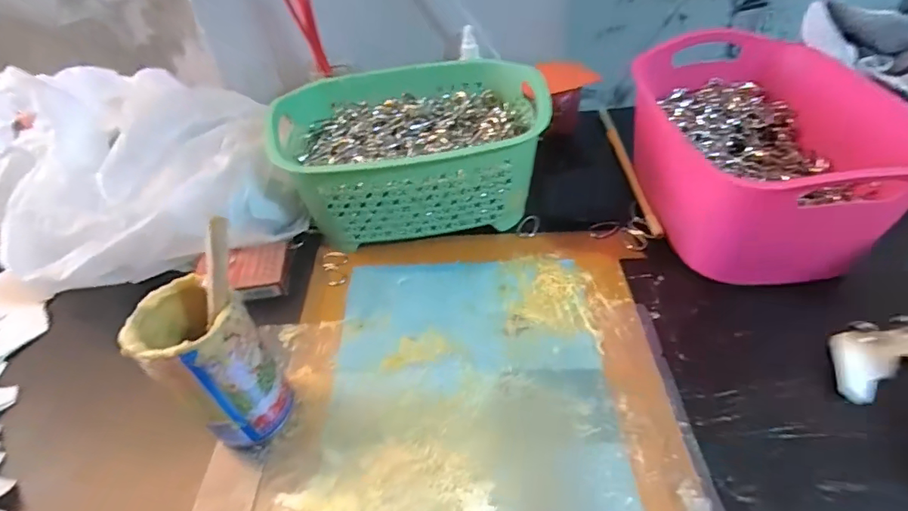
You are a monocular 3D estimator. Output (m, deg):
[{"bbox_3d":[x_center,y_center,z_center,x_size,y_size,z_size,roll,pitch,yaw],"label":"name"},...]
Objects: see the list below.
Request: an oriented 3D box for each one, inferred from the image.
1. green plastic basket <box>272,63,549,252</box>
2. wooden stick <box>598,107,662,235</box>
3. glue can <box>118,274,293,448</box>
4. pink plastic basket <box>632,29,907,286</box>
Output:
[{"bbox_3d":[-0.045,-0.116,0.538,0.264,0.118,0.202,-10,45,-4],"label":"green plastic basket"},{"bbox_3d":[0.206,-0.114,0.586,0.013,0.010,0.265,-2,45,4],"label":"wooden stick"},{"bbox_3d":[-0.169,0.079,0.352,0.065,0.125,0.070,-3,45,3],"label":"glue can"},{"bbox_3d":[0.298,-0.106,0.485,0.186,0.122,0.262,-2,45,4],"label":"pink plastic basket"}]

